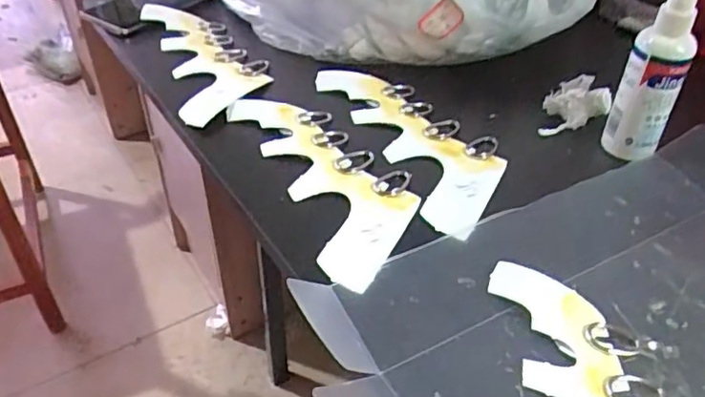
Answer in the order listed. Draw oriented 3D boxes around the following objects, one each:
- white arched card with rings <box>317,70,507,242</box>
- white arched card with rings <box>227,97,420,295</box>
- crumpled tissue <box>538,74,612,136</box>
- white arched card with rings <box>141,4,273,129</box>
[{"bbox_3d":[0.049,-0.049,0.469,0.083,0.011,0.211,-19,44,-22],"label":"white arched card with rings"},{"bbox_3d":[-0.020,-0.023,0.438,0.084,0.004,0.212,-19,44,-22],"label":"white arched card with rings"},{"bbox_3d":[0.174,-0.075,0.485,0.063,0.027,0.036,-22,46,-24],"label":"crumpled tissue"},{"bbox_3d":[-0.138,-0.140,0.572,0.082,0.009,0.226,-15,43,-18],"label":"white arched card with rings"}]

